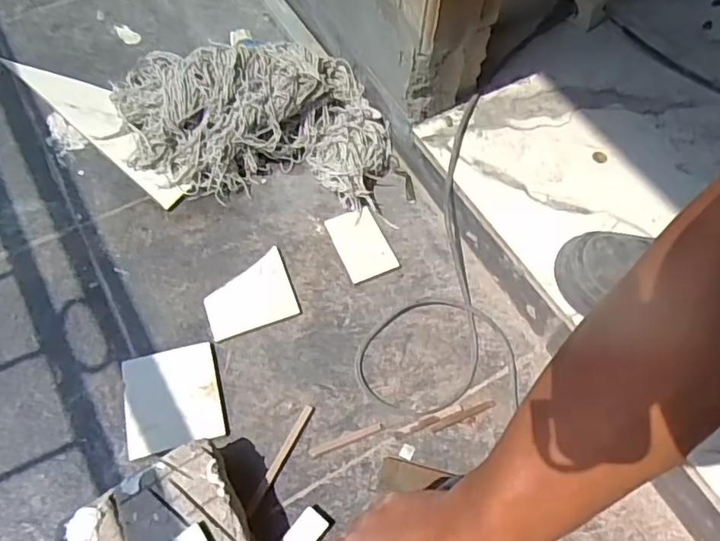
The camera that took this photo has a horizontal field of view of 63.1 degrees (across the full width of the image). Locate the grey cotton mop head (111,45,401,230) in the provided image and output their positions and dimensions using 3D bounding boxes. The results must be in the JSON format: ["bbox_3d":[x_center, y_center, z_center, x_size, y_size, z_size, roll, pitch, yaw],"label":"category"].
[{"bbox_3d":[-0.137,-0.198,0.739,0.359,0.089,0.211,8,60,2],"label":"grey cotton mop head"}]

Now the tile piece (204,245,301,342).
[{"bbox_3d":[-0.124,0.027,0.656,0.097,0.010,0.082,-18,63,-12],"label":"tile piece"}]

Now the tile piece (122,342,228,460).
[{"bbox_3d":[-0.191,0.130,0.599,0.093,0.011,0.099,-12,62,-9],"label":"tile piece"}]

